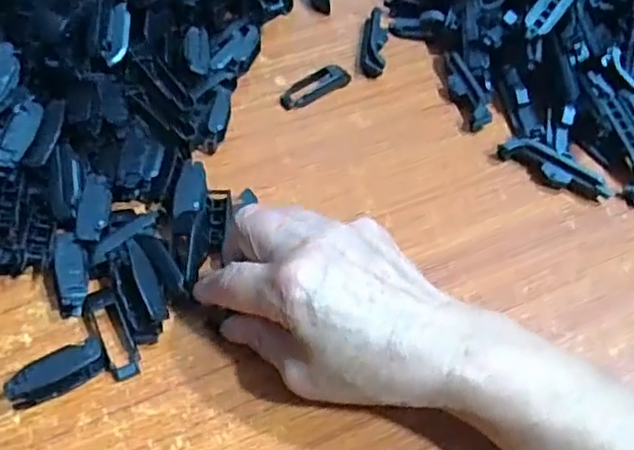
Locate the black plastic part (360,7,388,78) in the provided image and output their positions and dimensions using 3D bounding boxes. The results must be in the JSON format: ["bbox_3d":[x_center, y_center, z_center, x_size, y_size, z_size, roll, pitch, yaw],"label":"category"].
[{"bbox_3d":[0.045,-0.142,0.512,0.017,0.018,0.071,7,53,3],"label":"black plastic part"}]

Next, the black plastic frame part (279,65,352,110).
[{"bbox_3d":[0.000,-0.102,0.485,0.059,0.012,0.020,-29,59,-22],"label":"black plastic frame part"}]

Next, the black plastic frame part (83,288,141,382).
[{"bbox_3d":[-0.111,0.056,0.359,0.019,0.014,0.055,-23,57,-18],"label":"black plastic frame part"}]

